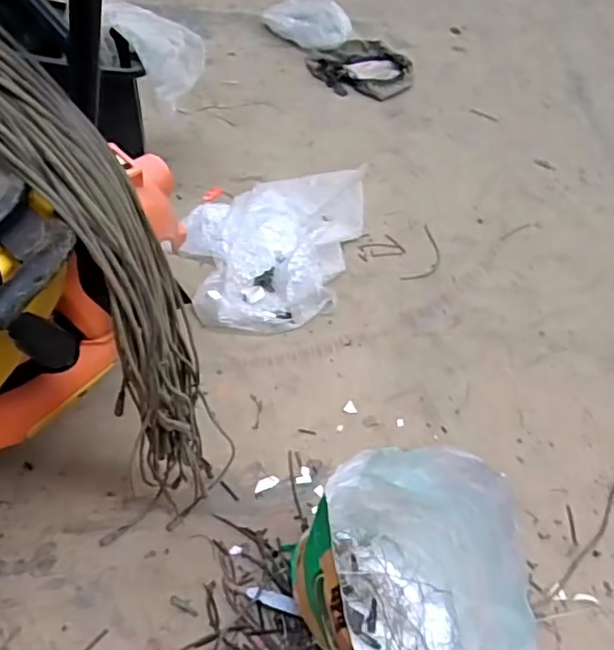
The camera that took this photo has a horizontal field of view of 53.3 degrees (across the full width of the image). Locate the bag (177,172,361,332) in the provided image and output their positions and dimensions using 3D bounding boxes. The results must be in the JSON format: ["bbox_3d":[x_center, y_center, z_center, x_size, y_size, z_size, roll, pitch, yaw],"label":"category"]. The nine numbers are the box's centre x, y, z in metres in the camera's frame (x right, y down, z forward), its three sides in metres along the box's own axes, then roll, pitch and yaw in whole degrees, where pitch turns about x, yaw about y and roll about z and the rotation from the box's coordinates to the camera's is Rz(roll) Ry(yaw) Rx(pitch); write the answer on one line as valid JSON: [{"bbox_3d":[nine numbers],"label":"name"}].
[{"bbox_3d":[-0.070,-0.184,1.231,0.322,0.047,0.526,15,50,10],"label":"bag"}]

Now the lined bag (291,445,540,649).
[{"bbox_3d":[0.099,0.297,0.673,0.197,0.258,0.248,-2,49,-5],"label":"lined bag"}]

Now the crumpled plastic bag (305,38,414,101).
[{"bbox_3d":[0.170,-0.738,1.758,0.293,0.037,0.296,-29,56,-25],"label":"crumpled plastic bag"}]

